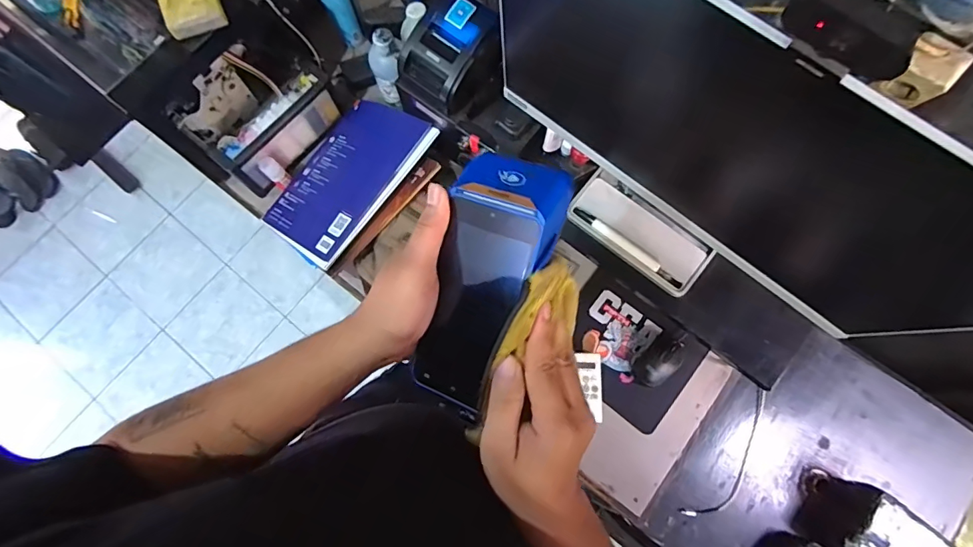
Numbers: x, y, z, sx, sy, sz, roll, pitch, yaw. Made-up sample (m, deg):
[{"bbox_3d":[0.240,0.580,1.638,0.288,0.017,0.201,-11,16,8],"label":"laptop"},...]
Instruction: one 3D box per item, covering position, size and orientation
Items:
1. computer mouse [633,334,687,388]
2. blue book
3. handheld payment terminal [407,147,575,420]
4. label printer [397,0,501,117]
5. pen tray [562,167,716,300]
[{"bbox_3d":[0.297,0.146,0.784,0.055,0.030,0.103,44,80,10],"label":"computer mouse"},{"bbox_3d":[-0.253,-0.172,0.832,0.217,0.020,0.301,29,80,29],"label":"blue book"},{"bbox_3d":[-0.007,0.008,0.349,0.079,0.065,0.189,24,110,6],"label":"handheld payment terminal"},{"bbox_3d":[-0.055,-0.338,0.723,0.119,0.111,0.148,34,79,8],"label":"label printer"},{"bbox_3d":[0.236,-0.067,0.714,0.214,0.028,0.103,39,80,9],"label":"pen tray"}]

